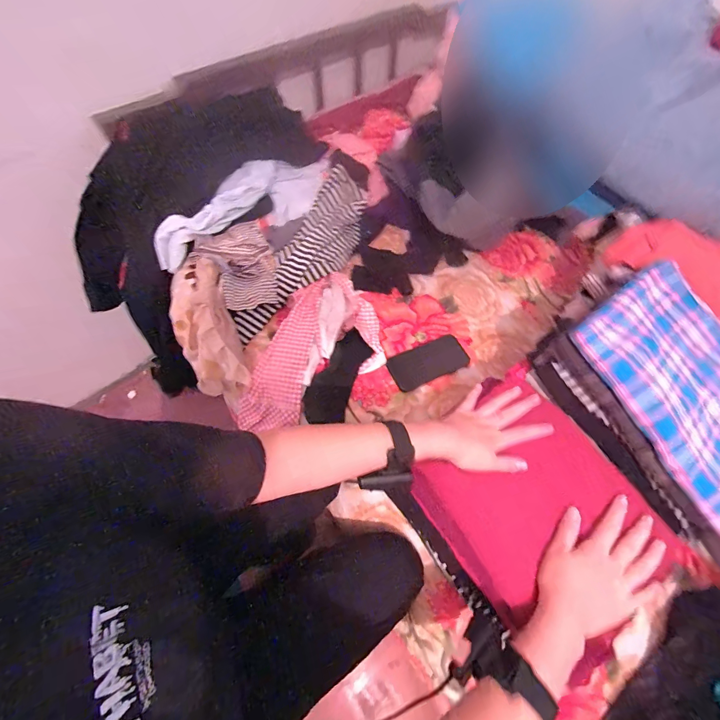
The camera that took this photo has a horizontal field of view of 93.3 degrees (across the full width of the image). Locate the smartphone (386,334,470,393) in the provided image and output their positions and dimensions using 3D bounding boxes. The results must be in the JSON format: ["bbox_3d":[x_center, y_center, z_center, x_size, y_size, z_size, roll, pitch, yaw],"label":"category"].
[{"bbox_3d":[0.138,0.005,0.690,0.159,0.008,0.076,-23,76,-9],"label":"smartphone"}]

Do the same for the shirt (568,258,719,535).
[{"bbox_3d":[0.471,0.048,0.462,0.275,0.025,0.347,-31,79,-25],"label":"shirt"}]

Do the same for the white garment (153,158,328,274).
[{"bbox_3d":[-0.258,-0.353,0.794,0.085,0.123,0.469,41,67,18],"label":"white garment"}]

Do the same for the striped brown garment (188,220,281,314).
[{"bbox_3d":[-0.243,-0.204,0.710,0.154,0.036,0.207,-34,68,-20],"label":"striped brown garment"}]

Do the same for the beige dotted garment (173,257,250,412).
[{"bbox_3d":[-0.310,-0.061,0.680,0.126,0.092,0.308,-15,93,-11],"label":"beige dotted garment"}]

